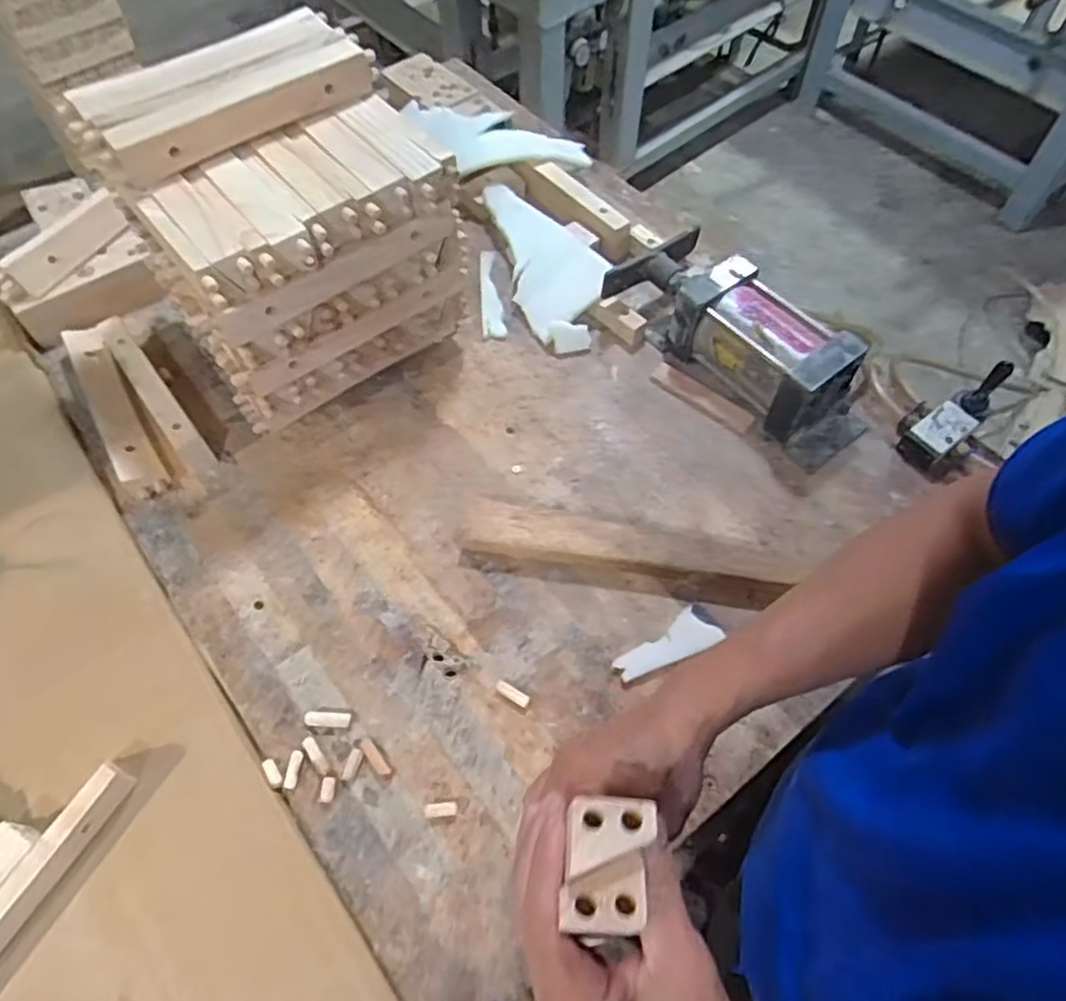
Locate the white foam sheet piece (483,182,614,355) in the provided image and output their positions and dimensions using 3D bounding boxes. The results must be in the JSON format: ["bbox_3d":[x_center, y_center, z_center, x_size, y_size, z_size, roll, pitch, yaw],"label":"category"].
[{"bbox_3d":[0.023,-0.304,0.899,0.111,0.023,0.271,-16,65,1],"label":"white foam sheet piece"}]

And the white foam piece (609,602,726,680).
[{"bbox_3d":[0.128,0.135,0.668,0.104,0.016,0.041,-30,64,-16],"label":"white foam piece"}]

